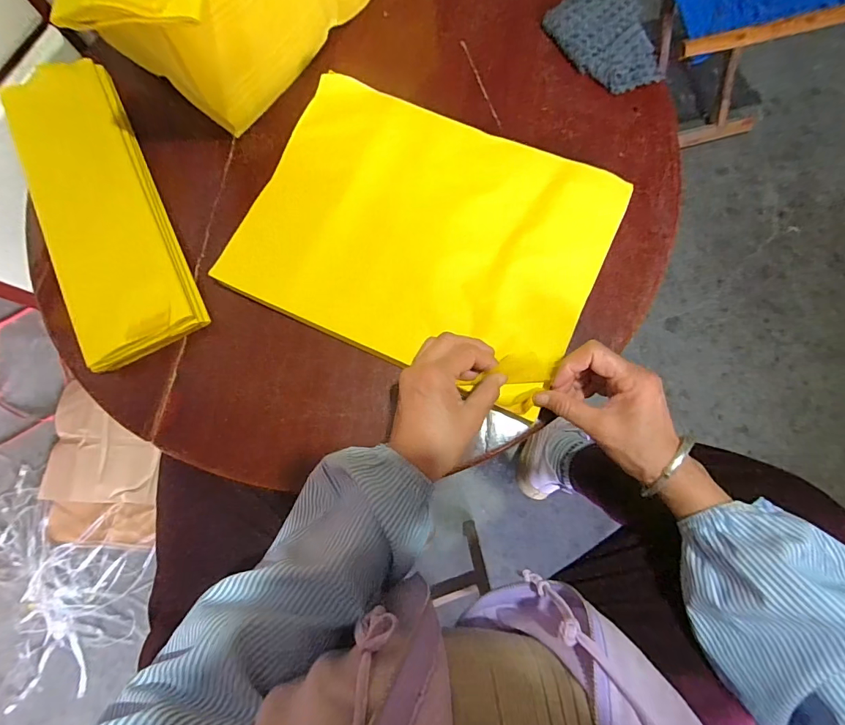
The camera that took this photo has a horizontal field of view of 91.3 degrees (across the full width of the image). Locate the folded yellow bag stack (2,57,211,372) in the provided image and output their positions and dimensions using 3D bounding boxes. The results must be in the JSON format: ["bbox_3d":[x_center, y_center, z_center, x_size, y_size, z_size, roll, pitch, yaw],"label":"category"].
[{"bbox_3d":[-0.350,-0.172,0.445,0.121,0.042,0.355,-26,80,-3],"label":"folded yellow bag stack"}]

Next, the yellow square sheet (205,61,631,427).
[{"bbox_3d":[0.005,-0.131,0.423,0.351,0.028,0.261,26,82,5],"label":"yellow square sheet"}]

